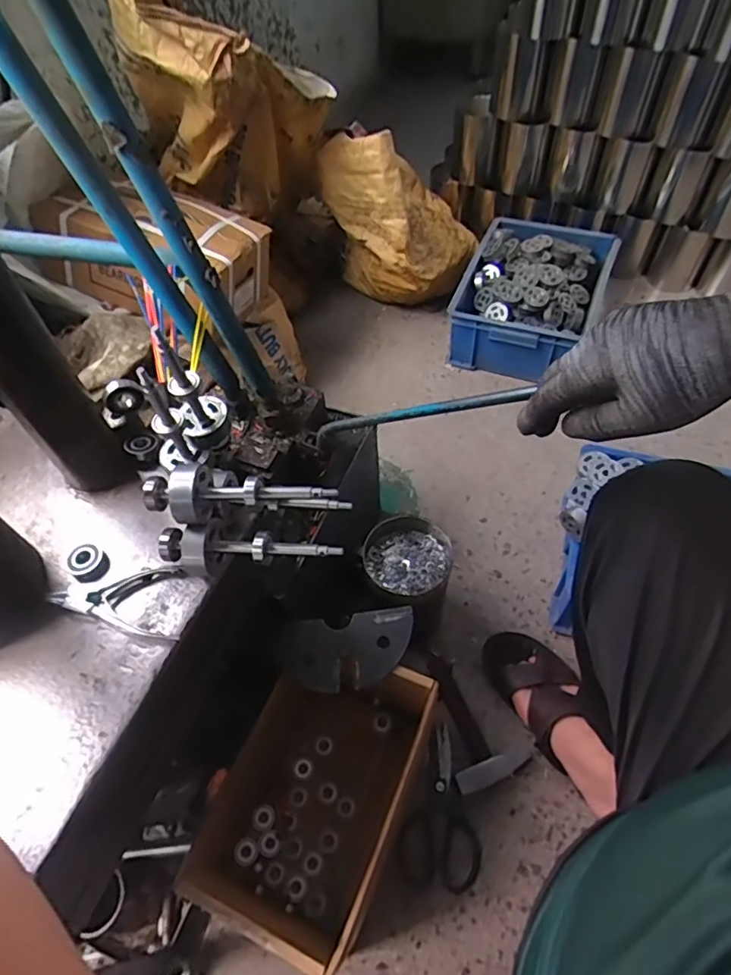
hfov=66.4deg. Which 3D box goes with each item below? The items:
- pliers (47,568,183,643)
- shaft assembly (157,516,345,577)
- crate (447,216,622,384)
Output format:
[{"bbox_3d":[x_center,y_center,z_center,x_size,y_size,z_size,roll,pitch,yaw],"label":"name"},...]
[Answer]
[{"bbox_3d":[-0.222,0.102,0.504,0.120,0.012,0.066,3,56,6],"label":"pliers"},{"bbox_3d":[-0.105,0.055,0.498,0.166,0.036,0.046,4,56,7],"label":"shaft assembly"},{"bbox_3d":[0.388,-0.450,1.302,0.302,0.159,0.428,20,59,17],"label":"crate"}]

